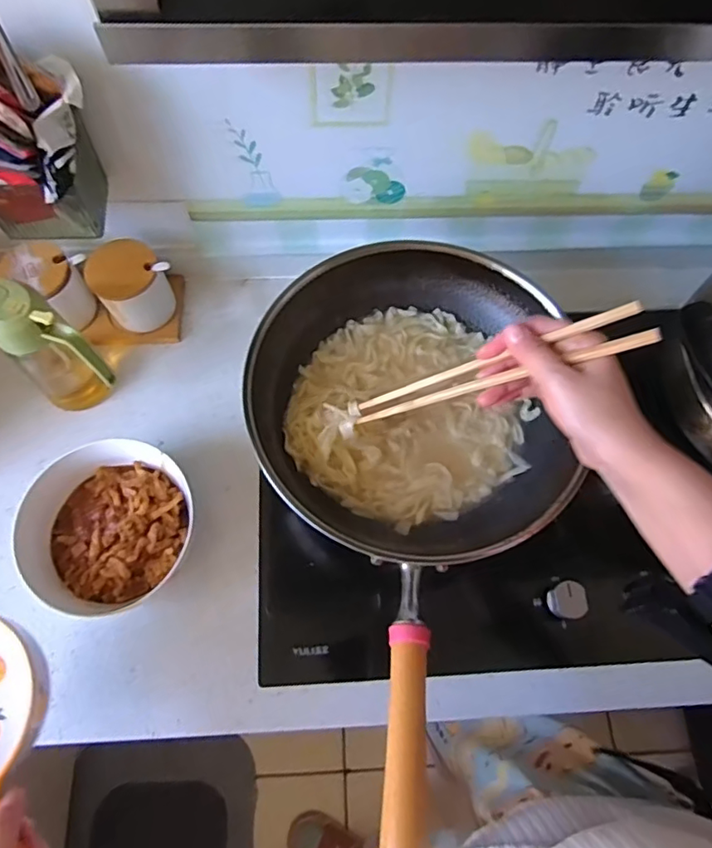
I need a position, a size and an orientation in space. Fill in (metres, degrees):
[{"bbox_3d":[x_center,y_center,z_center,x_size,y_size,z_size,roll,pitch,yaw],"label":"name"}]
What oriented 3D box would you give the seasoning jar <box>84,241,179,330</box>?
[{"bbox_3d":[-0.268,-0.168,0.668,0.080,0.093,0.074,1,68,-2],"label":"seasoning jar"}]

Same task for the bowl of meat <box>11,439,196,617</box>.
[{"bbox_3d":[-0.259,0.106,0.591,0.160,0.062,0.169,1,68,-2],"label":"bowl of meat"}]

